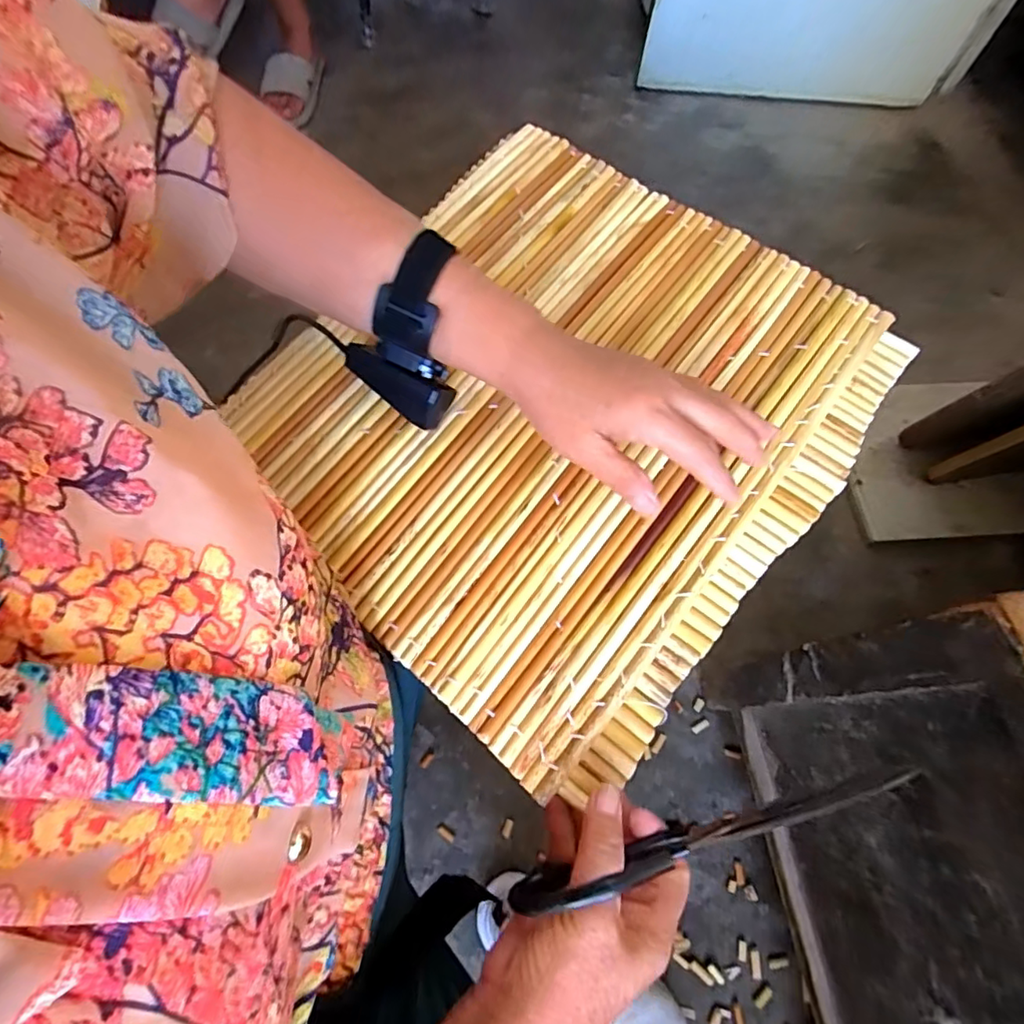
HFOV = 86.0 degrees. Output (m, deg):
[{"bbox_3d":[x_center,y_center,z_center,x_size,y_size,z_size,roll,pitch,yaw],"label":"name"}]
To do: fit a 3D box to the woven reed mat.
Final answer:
[{"bbox_3d":[0.030,-0.079,0.387,0.362,0.020,0.400,38,78,12],"label":"woven reed mat"}]

